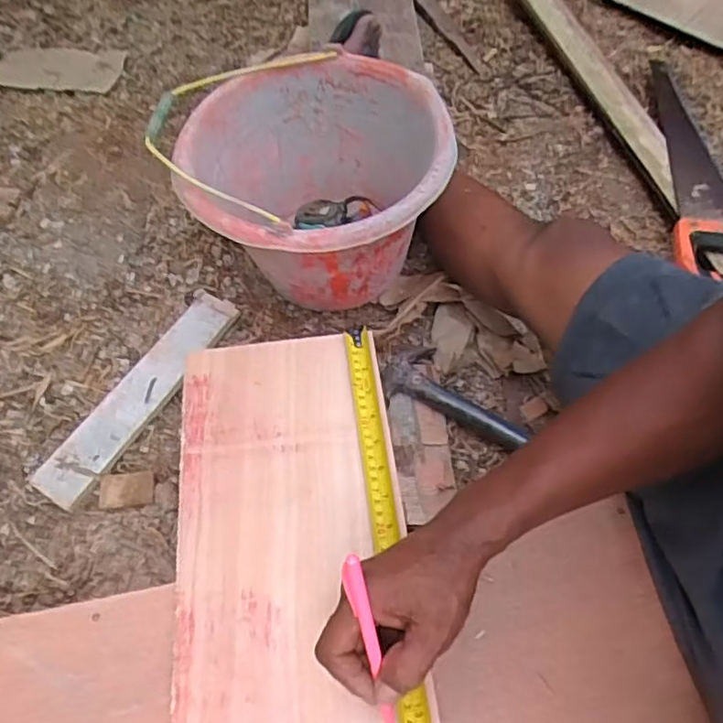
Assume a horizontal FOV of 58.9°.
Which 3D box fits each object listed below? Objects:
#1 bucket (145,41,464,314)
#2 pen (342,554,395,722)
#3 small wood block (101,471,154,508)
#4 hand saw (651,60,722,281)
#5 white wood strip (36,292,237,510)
[{"bbox_3d":[-0.049,-0.186,0.774,0.296,0.210,0.304,-1,54,2],"label":"bucket"},{"bbox_3d":[0.006,0.185,0.409,0.011,0.142,0.010,-16,22,-8],"label":"pen"},{"bbox_3d":[-0.253,0.137,0.693,0.060,0.012,0.038,-4,54,0],"label":"small wood block"},{"bbox_3d":[0.498,-0.300,0.941,0.114,0.024,0.535,14,49,3],"label":"hand saw"},{"bbox_3d":[-0.254,0.033,0.749,0.061,0.021,0.295,24,59,19],"label":"white wood strip"}]

